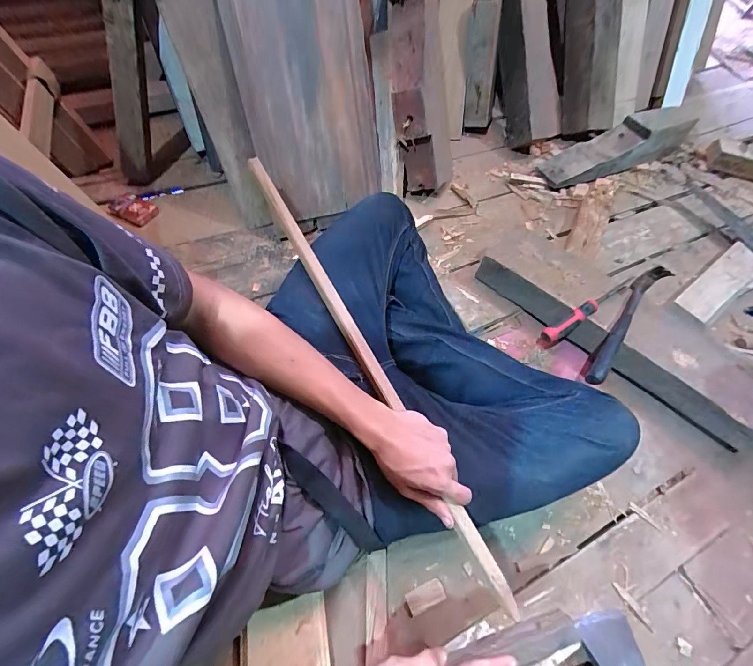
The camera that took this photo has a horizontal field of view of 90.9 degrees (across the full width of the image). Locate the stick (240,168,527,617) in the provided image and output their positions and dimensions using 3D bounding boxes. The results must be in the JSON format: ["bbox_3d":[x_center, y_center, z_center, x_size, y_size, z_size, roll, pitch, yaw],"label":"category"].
[{"bbox_3d":[-0.042,-0.014,0.526,0.026,0.023,0.760,-23,65,-18],"label":"stick"}]

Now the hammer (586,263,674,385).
[{"bbox_3d":[0.442,-0.021,0.663,0.042,0.038,0.325,39,63,19],"label":"hammer"}]

